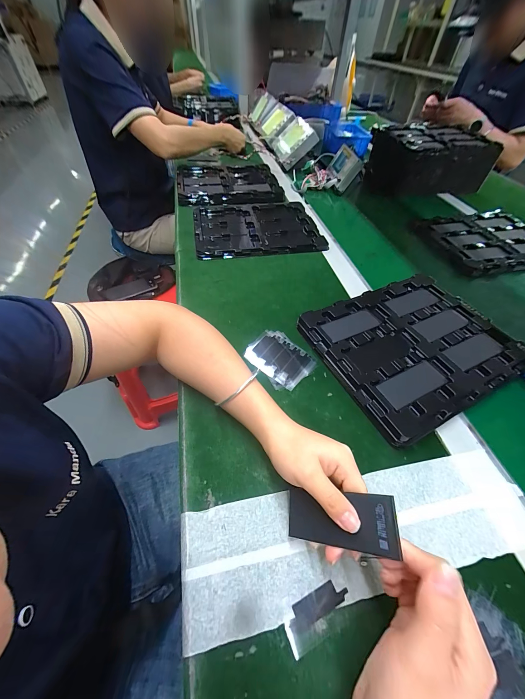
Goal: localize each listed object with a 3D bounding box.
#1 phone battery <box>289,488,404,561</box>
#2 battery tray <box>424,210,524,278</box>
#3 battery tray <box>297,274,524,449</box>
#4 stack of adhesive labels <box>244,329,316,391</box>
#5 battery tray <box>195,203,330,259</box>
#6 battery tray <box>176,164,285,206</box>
[{"bbox_3d":[0.060,0.140,0.213,0.094,0.005,0.038,-21,52,39],"label":"phone battery"},{"bbox_3d":[0.525,-0.254,0.596,0.268,0.019,0.217,-11,53,-10],"label":"battery tray"},{"bbox_3d":[0.221,-0.013,0.385,0.269,0.025,0.220,-22,55,-18],"label":"battery tray"},{"bbox_3d":[0.023,0.013,0.374,0.071,0.008,0.095,-35,60,-25],"label":"stack of adhesive labels"},{"bbox_3d":[-0.015,-0.286,0.600,0.273,0.020,0.237,-8,52,-8],"label":"battery tray"},{"bbox_3d":[-0.097,-0.497,0.763,0.292,0.028,0.281,-6,52,-7],"label":"battery tray"}]

